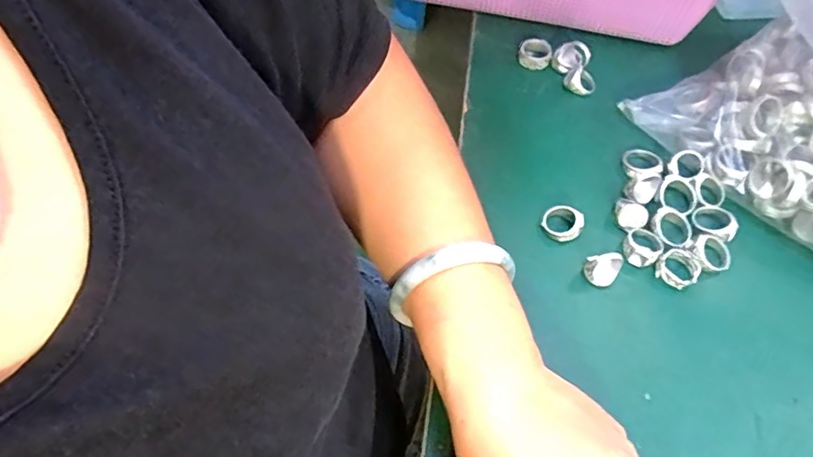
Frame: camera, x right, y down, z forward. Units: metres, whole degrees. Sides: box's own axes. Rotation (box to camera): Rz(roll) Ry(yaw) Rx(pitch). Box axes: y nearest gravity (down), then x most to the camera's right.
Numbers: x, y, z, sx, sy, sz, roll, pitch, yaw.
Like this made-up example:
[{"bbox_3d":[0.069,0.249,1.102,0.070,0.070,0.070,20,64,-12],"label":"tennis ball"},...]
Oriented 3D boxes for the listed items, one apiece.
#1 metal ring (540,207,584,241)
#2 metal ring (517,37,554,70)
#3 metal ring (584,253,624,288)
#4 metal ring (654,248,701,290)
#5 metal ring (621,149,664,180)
[{"bbox_3d":[0.100,-0.003,0.353,0.025,0.017,0.020,31,61,18],"label":"metal ring"},{"bbox_3d":[0.105,-0.141,0.447,0.026,0.017,0.026,0,57,-1],"label":"metal ring"},{"bbox_3d":[0.118,0.025,0.332,0.020,0.019,0.017,33,62,19],"label":"metal ring"},{"bbox_3d":[0.168,0.026,0.340,0.024,0.009,0.023,0,57,-1],"label":"metal ring"},{"bbox_3d":[0.167,-0.045,0.387,0.024,0.009,0.029,-13,58,-9],"label":"metal ring"}]

